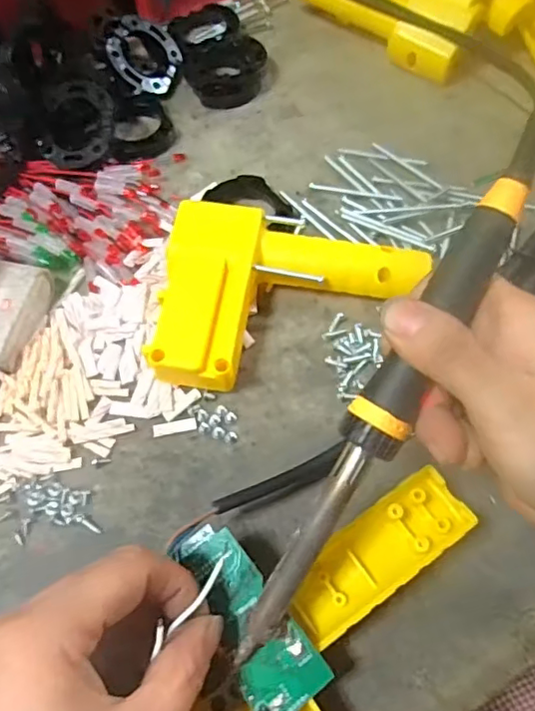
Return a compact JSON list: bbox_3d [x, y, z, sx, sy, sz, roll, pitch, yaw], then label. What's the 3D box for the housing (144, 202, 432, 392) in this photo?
[{"bbox_3d":[0.013,-0.028,0.321,0.142,0.032,0.104,6,63,4],"label":"housing"}]

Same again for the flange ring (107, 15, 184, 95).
[{"bbox_3d":[-0.091,-0.223,0.424,0.057,0.014,0.057,8,75,-32],"label":"flange ring"}]

